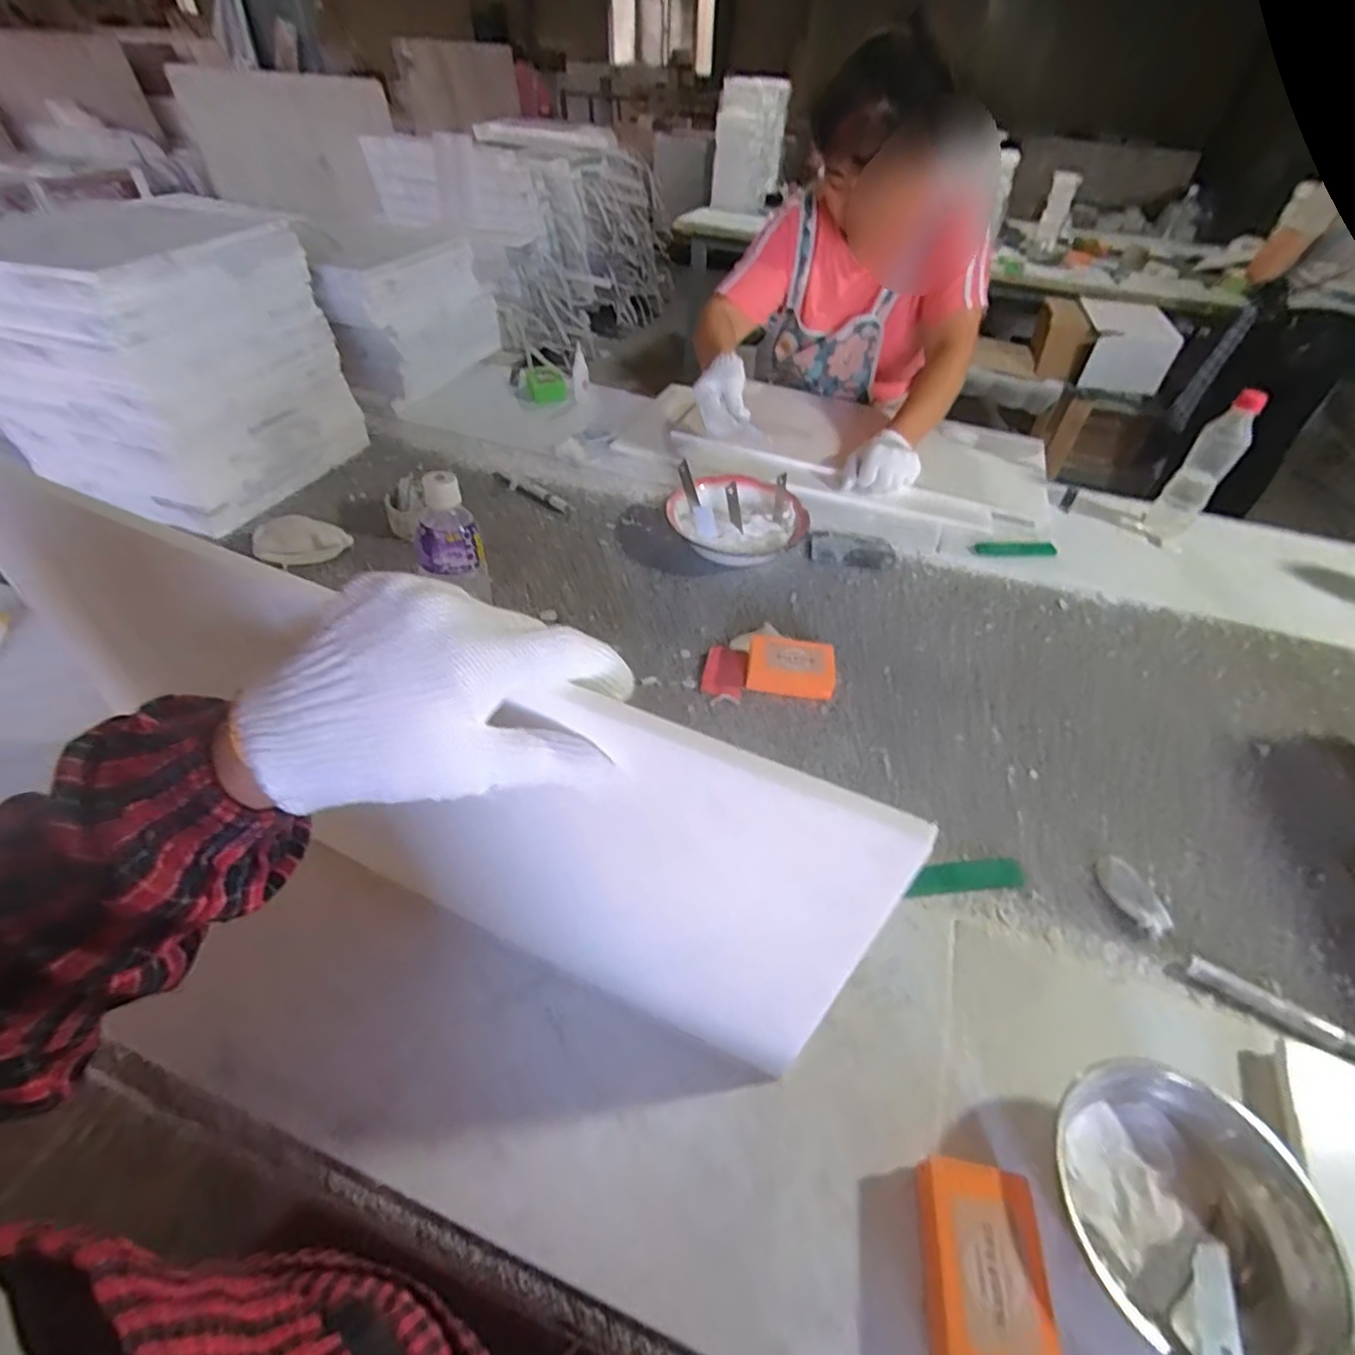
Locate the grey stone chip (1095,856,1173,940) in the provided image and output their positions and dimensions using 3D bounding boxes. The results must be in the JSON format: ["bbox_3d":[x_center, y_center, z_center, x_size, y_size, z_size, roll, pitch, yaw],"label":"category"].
[{"bbox_3d":[0.393,0.189,0.560,0.031,0.014,0.071,-10,46,-12],"label":"grey stone chip"}]

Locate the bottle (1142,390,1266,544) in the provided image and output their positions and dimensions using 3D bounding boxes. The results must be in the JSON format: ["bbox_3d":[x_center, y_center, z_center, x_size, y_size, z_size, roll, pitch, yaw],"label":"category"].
[{"bbox_3d":[0.754,-0.298,0.932,0.057,0.215,0.055,34,53,29],"label":"bottle"}]

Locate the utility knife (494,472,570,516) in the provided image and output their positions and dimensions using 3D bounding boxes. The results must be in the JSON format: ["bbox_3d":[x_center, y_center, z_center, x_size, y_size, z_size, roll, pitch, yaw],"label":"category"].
[{"bbox_3d":[-0.222,-0.283,0.979,0.166,0.015,0.028,31,51,25],"label":"utility knife"}]

